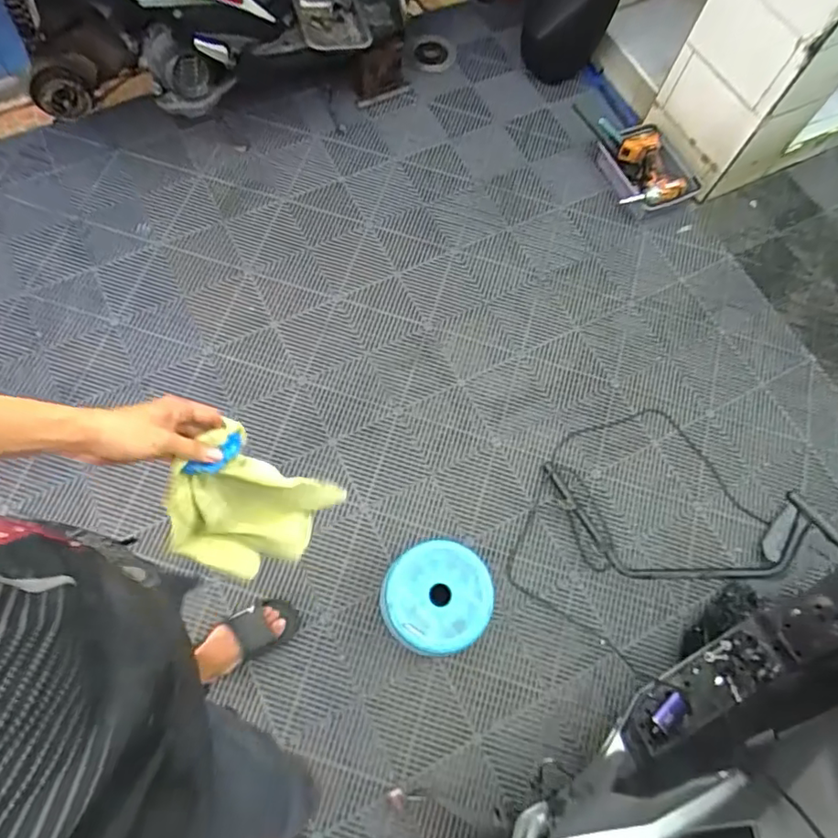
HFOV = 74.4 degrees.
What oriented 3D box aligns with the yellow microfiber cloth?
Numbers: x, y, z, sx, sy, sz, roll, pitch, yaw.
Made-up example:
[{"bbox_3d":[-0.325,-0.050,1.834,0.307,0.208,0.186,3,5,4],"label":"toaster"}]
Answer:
[{"bbox_3d":[-0.219,0.114,0.739,0.194,0.335,0.076,-33,66,-12],"label":"yellow microfiber cloth"}]

